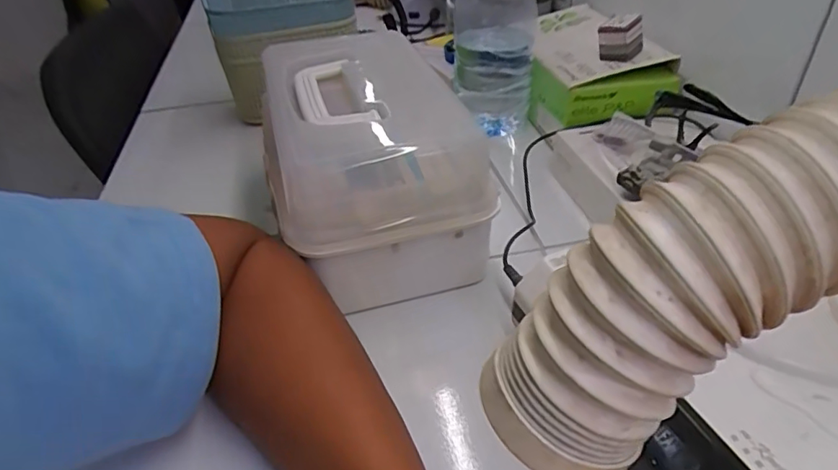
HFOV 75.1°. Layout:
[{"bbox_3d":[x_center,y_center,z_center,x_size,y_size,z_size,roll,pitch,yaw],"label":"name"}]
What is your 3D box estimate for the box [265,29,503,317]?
[{"bbox_3d":[-0.052,-0.068,0.458,0.146,0.131,0.244,-14,38,-14],"label":"box"}]

